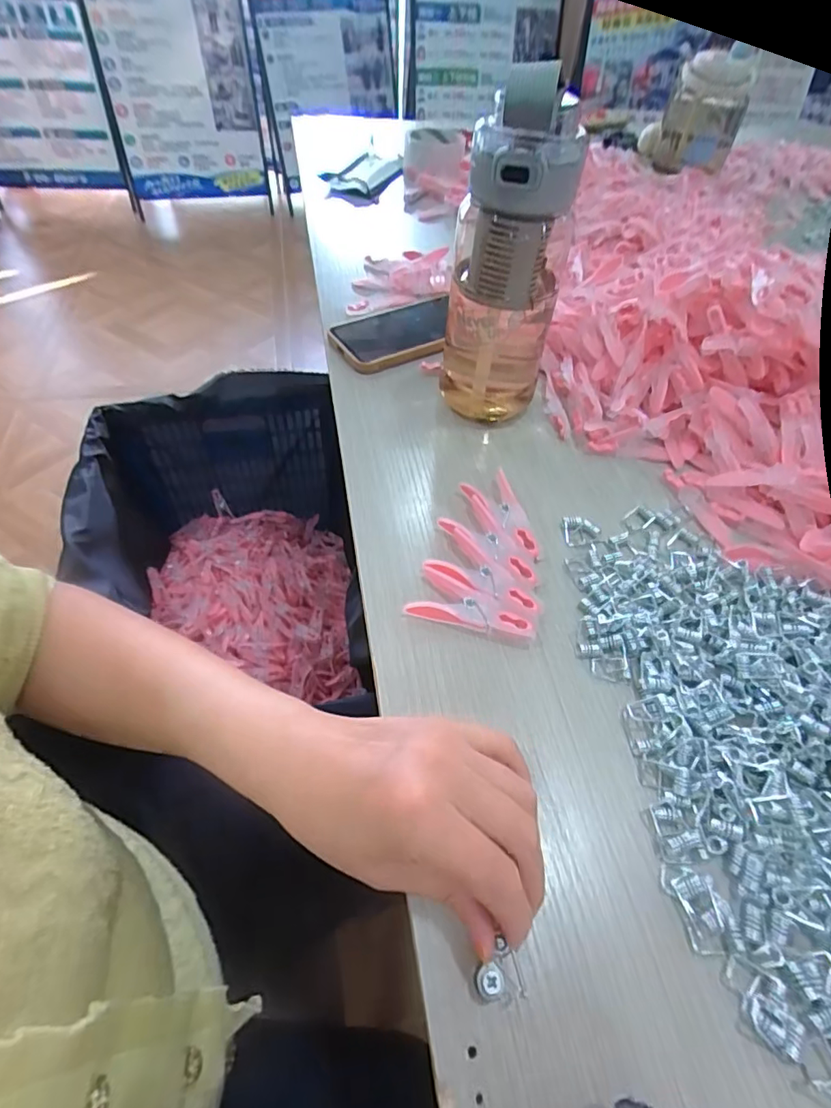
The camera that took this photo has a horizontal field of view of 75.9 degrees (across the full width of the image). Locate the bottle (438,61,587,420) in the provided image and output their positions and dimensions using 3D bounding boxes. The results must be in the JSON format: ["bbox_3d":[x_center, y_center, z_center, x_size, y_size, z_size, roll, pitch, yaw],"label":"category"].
[{"bbox_3d":[0.063,-0.197,0.377,0.080,0.225,0.090,11,52,5],"label":"bottle"}]

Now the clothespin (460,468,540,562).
[{"bbox_3d":[0.064,-0.028,0.379,0.034,0.014,0.075,-17,55,-16],"label":"clothespin"}]

